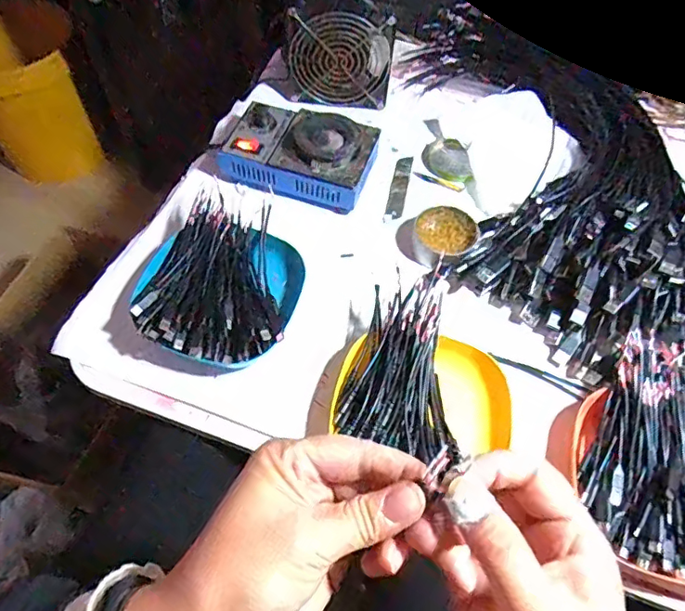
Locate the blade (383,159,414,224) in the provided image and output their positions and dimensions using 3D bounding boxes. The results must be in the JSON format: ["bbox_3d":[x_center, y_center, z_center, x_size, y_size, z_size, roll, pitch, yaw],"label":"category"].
[{"bbox_3d":[0.063,-0.130,0.590,0.020,0.004,0.097,12,59,5],"label":"blade"}]

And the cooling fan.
[{"bbox_3d":[-0.001,-0.283,0.615,0.111,0.100,0.034,4,59,0],"label":"cooling fan"}]

